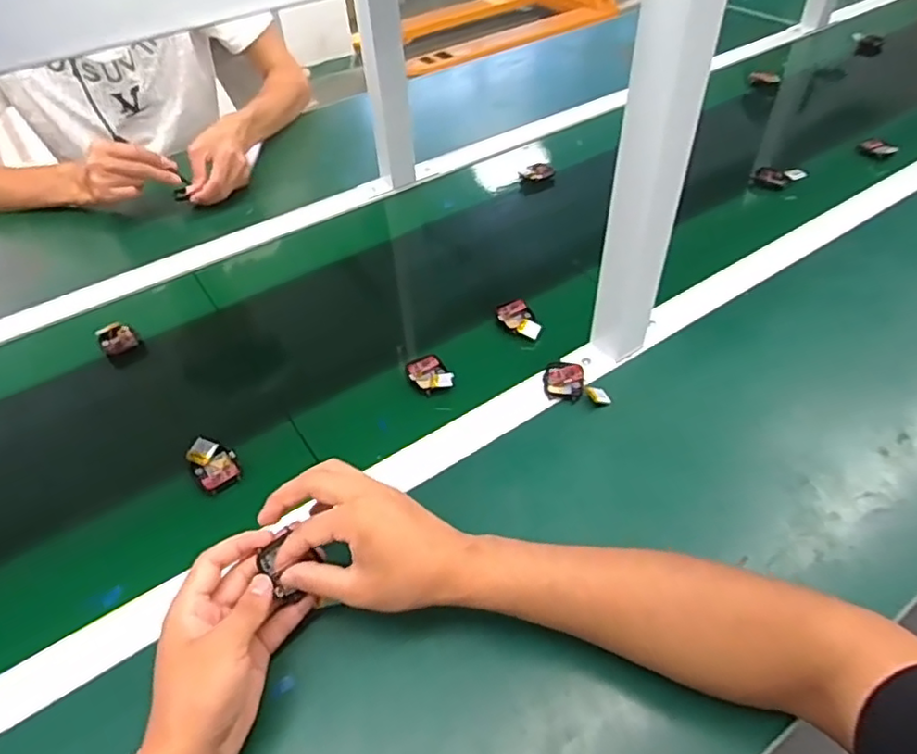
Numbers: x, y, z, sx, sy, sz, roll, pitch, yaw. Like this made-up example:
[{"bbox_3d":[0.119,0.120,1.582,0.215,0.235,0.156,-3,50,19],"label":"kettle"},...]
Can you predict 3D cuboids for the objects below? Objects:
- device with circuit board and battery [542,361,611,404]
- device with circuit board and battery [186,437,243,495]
[{"bbox_3d":[0.115,0.005,0.600,0.061,0.016,0.045,4,47,7],"label":"device with circuit board and battery"},{"bbox_3d":[-0.220,0.079,0.553,0.034,0.022,0.052,-32,53,-24],"label":"device with circuit board and battery"}]

